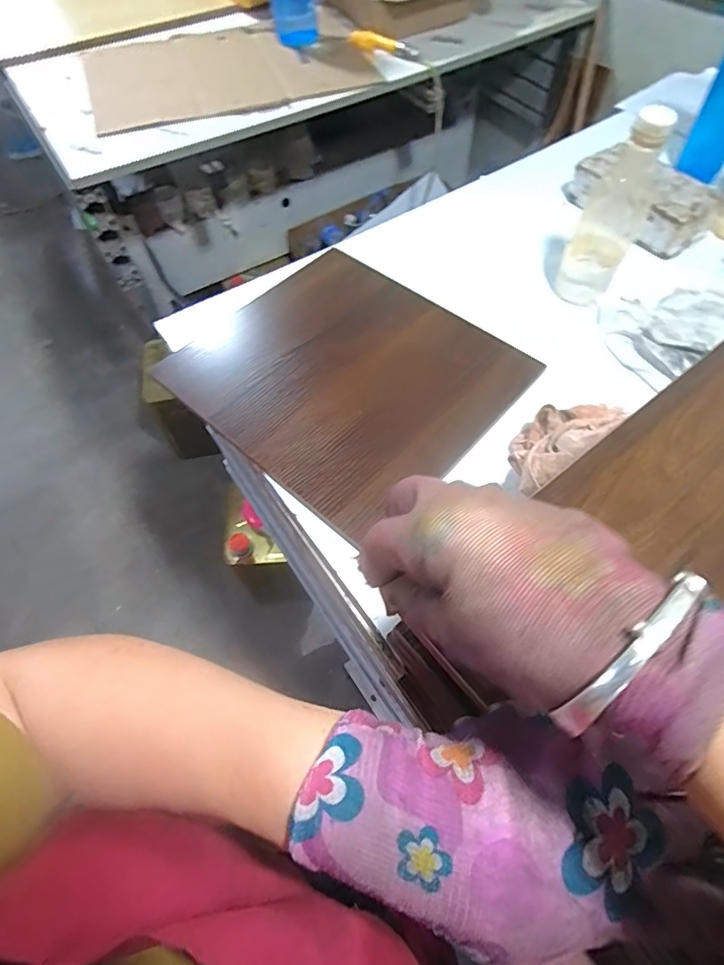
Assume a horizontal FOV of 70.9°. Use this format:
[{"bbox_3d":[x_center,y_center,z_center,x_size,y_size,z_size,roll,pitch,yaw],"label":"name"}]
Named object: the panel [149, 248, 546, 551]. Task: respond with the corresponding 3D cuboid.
[{"bbox_3d":[-0.018,-0.142,0.646,0.364,0.018,0.340,38,67,21],"label":"panel"}]

